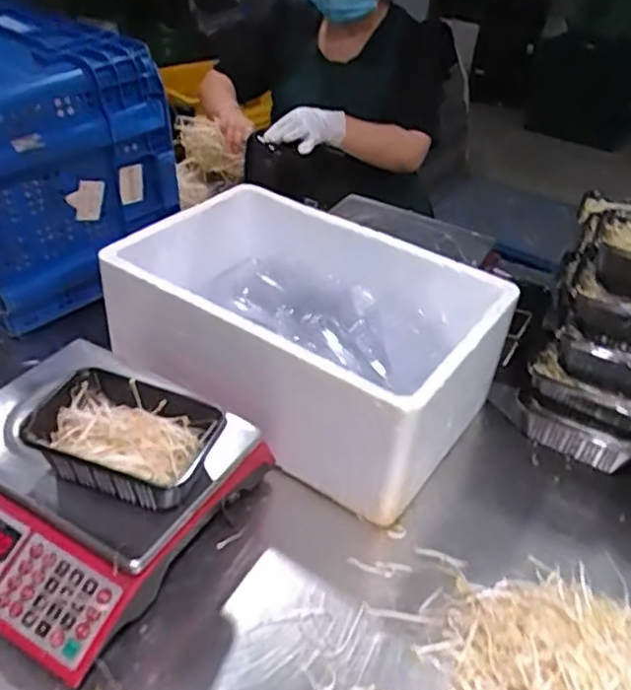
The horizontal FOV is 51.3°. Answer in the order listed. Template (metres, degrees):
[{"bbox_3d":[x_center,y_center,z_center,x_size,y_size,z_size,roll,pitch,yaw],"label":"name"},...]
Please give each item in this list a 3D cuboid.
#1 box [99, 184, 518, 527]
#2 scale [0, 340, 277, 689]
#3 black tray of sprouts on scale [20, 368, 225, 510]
[{"bbox_3d":[-0.016,-0.017,0.920,0.492,0.201,0.347,25,42,25],"label":"box"},{"bbox_3d":[-0.261,0.150,0.726,0.303,0.104,0.308,22,40,22],"label":"scale"},{"bbox_3d":[-0.196,0.099,0.675,0.183,0.065,0.121,16,39,15],"label":"black tray of sprouts on scale"}]

